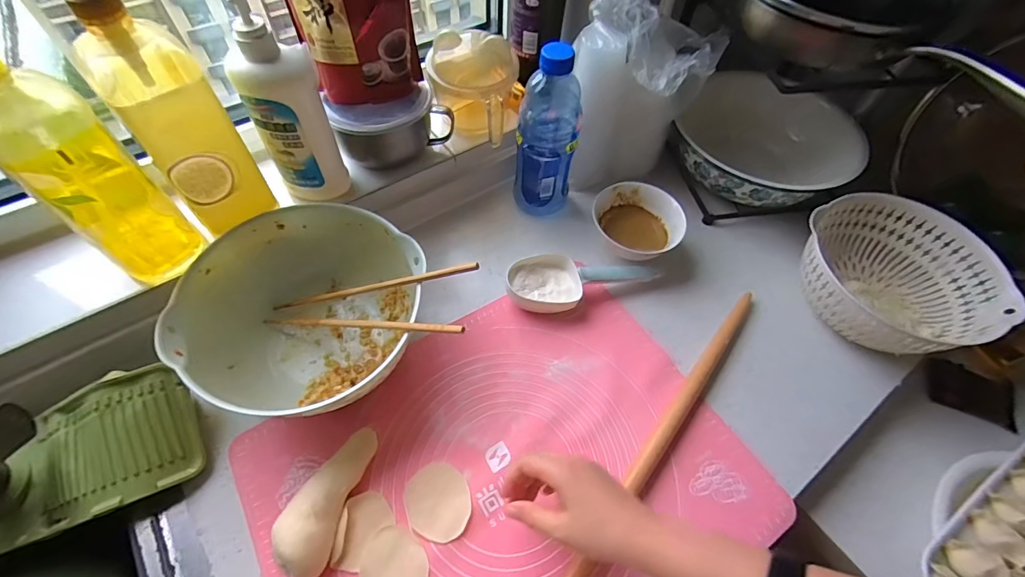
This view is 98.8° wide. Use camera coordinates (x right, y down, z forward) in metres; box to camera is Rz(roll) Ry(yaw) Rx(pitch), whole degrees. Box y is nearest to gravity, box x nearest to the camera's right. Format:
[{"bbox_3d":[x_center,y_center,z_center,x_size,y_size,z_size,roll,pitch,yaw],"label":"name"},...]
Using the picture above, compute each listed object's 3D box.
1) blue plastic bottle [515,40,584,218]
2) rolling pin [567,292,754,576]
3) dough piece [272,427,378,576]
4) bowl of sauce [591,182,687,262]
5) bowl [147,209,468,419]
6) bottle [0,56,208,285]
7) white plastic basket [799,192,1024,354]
[{"bbox_3d":[0.053,-0.217,0.608,0.082,0.238,0.099,11,58,4],"label":"blue plastic bottle"},{"bbox_3d":[0.178,0.164,0.498,0.026,0.030,0.471,36,63,18],"label":"rolling pin"},{"bbox_3d":[-0.186,0.207,0.440,0.046,0.049,0.140,13,59,5],"label":"dough piece"},{"bbox_3d":[0.176,-0.089,0.635,0.118,0.061,0.121,1,58,-2],"label":"bowl of sauce"},{"bbox_3d":[-0.225,0.033,0.511,0.252,0.112,0.239,23,60,11],"label":"bowl"},{"bbox_3d":[-0.403,-0.119,0.402,0.066,0.286,0.078,35,63,17],"label":"bottle"},{"bbox_3d":[0.493,-0.015,0.584,0.227,0.095,0.215,1,58,-2],"label":"white plastic basket"}]

